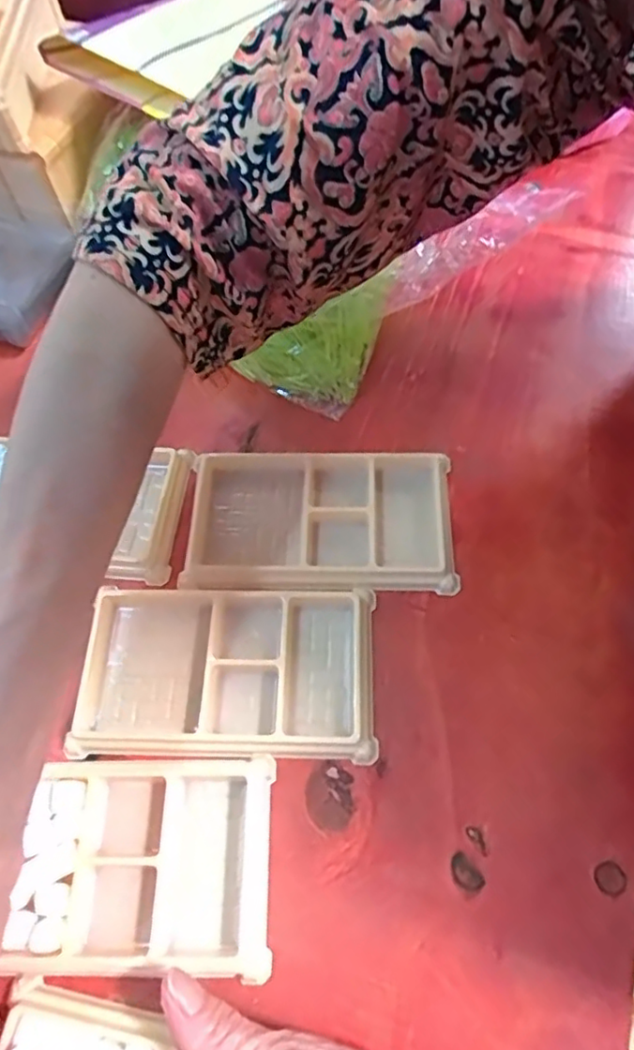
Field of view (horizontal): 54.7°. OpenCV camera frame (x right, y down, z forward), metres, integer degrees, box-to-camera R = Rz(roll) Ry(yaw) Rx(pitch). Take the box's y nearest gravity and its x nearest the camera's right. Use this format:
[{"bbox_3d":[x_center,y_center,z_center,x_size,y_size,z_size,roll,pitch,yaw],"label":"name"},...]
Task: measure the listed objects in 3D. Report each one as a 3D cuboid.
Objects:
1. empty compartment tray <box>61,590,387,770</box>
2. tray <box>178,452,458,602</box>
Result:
[{"bbox_3d":[-0.043,0.066,0.285,0.135,0.010,0.076,1,62,3],"label":"empty compartment tray"},{"bbox_3d":[0.002,-0.003,0.318,0.135,0.011,0.074,1,62,3],"label":"tray"}]

